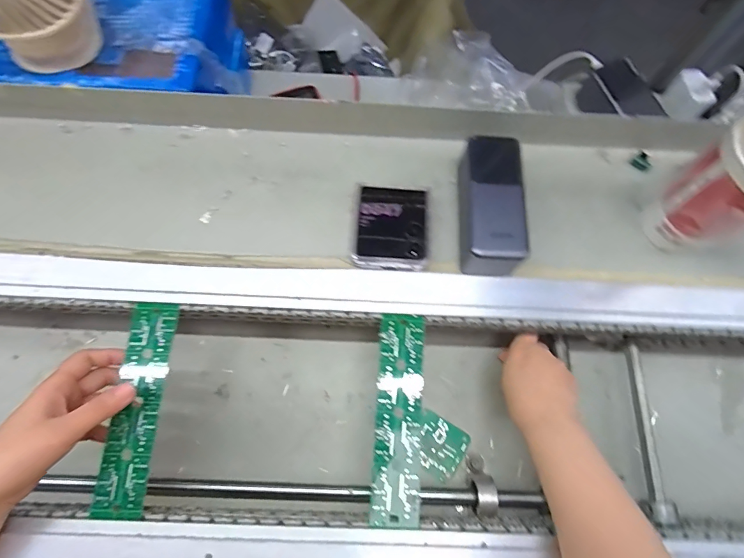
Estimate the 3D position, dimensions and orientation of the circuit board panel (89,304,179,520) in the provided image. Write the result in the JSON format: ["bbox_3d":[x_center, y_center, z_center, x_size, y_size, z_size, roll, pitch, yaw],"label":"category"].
[{"bbox_3d":[-0.210,0.111,0.375,0.039,0.006,0.182,2,70,-3],"label":"circuit board panel"}]

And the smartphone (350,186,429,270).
[{"bbox_3d":[0.019,-0.052,0.419,0.073,0.016,0.084,3,70,-1],"label":"smartphone"}]

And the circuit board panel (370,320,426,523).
[{"bbox_3d":[0.025,0.124,0.383,0.041,0.005,0.179,4,70,-1],"label":"circuit board panel"}]

